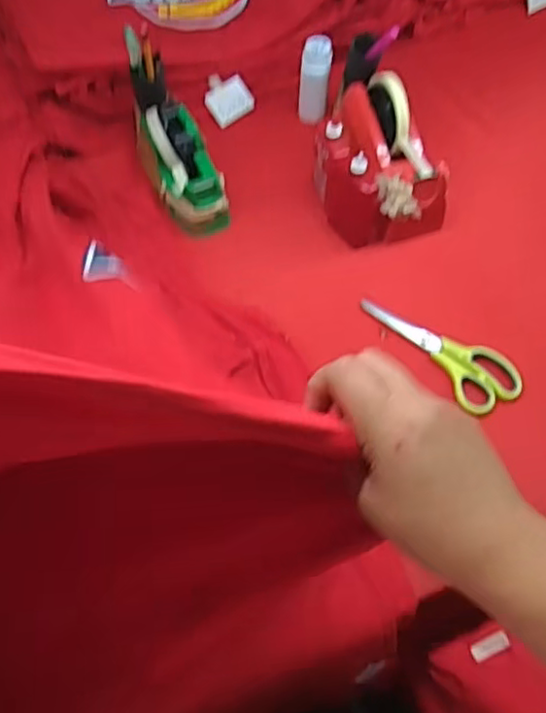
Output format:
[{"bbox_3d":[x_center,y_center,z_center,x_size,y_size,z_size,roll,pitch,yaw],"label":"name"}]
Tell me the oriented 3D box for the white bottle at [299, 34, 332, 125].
[{"bbox_3d":[0.054,-0.350,0.844,0.037,0.103,0.030,1,57,1],"label":"white bottle"}]

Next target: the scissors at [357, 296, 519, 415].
[{"bbox_3d":[0.182,-0.014,0.714,0.068,0.016,0.179,-33,62,-19],"label":"scissors"}]

